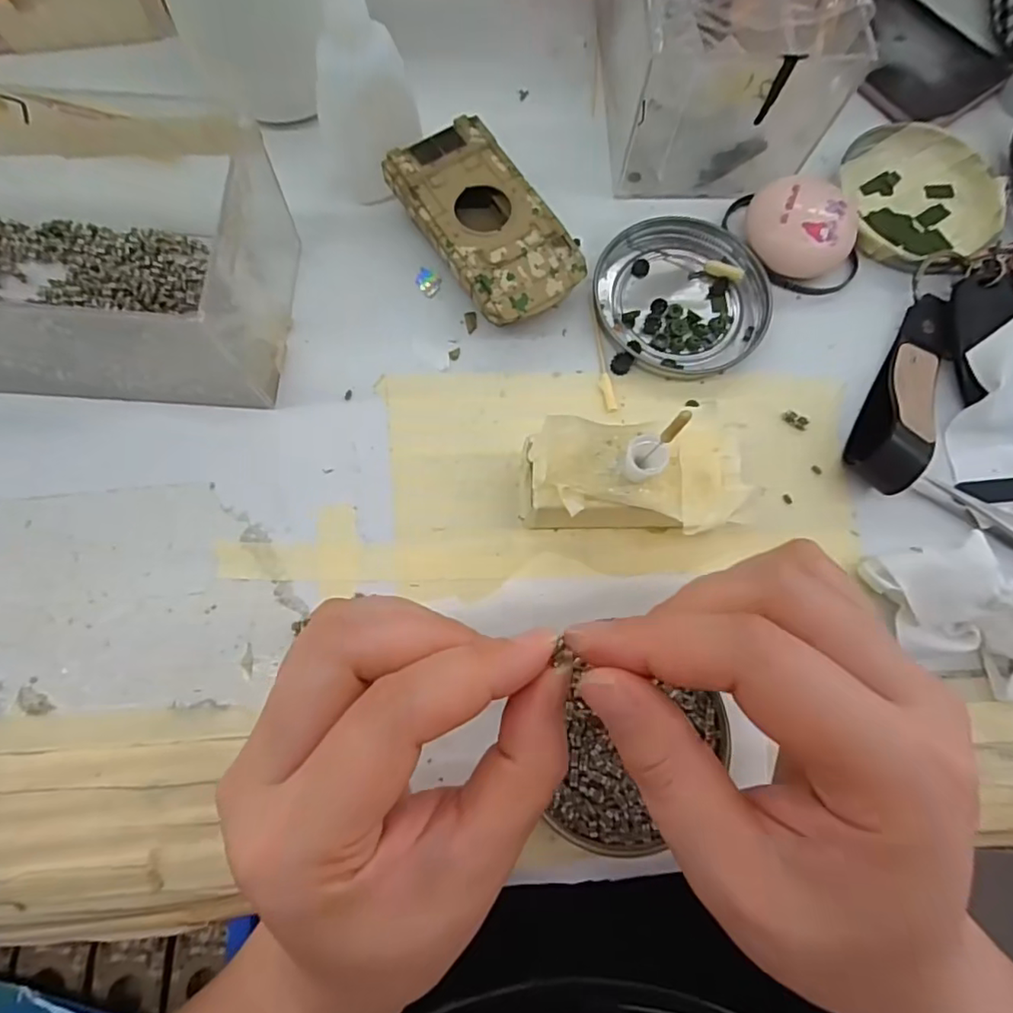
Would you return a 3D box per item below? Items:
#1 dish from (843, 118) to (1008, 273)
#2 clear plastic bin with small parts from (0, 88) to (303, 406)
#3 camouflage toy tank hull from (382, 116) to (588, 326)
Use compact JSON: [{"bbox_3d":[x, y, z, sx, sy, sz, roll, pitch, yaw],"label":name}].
[{"bbox_3d":[0.204,-0.152,0.290,0.074,0.013,0.081,0,75,-2],"label":"dish"},{"bbox_3d":[-0.187,-0.094,0.231,0.189,0.068,0.092,5,75,0],"label":"clear plastic bin with small parts"},{"bbox_3d":[-0.009,-0.122,0.266,0.051,0.026,0.094,-32,78,-9],"label":"camouflage toy tank hull"}]

